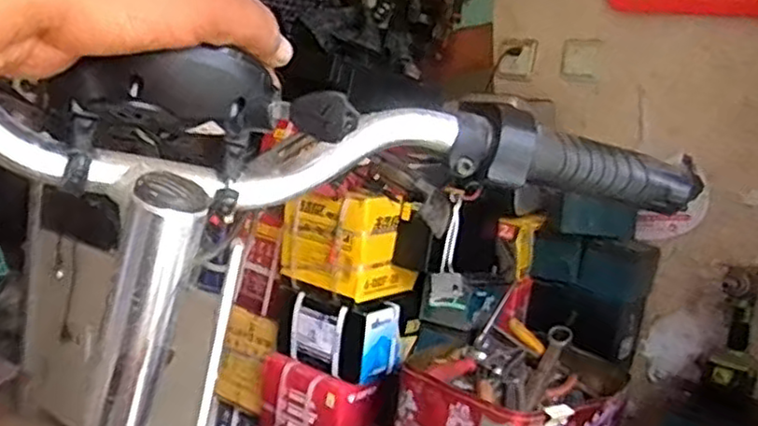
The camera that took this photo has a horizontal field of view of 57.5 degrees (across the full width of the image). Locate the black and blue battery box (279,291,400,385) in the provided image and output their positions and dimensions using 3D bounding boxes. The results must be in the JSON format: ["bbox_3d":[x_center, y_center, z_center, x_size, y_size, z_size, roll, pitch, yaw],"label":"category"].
[{"bbox_3d":[-0.074,0.216,1.290,0.204,0.125,0.127,14,10,41],"label":"black and blue battery box"}]

